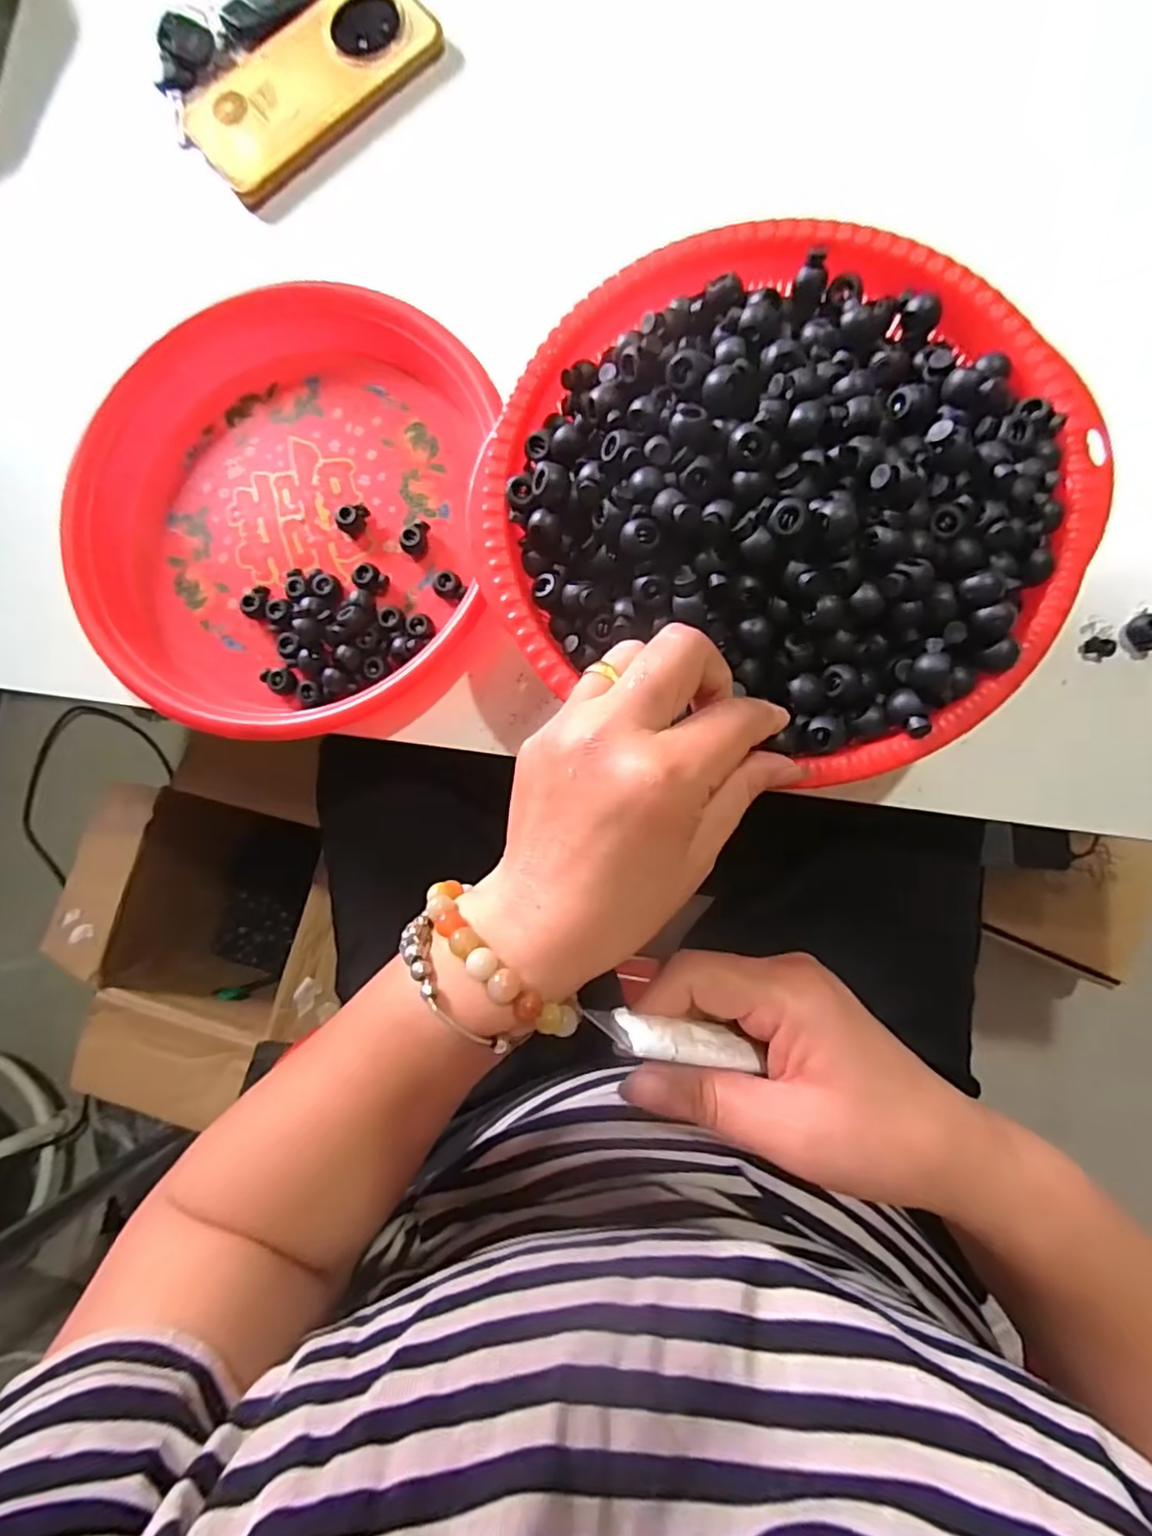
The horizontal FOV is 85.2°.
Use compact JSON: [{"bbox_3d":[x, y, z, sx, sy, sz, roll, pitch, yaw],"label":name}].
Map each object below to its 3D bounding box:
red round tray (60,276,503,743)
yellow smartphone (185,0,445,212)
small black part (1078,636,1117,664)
[{"bbox_3d":[-0.164,-0.145,0.352,0.235,0.031,0.255,3,84,5],"label":"red round tray"},{"bbox_3d":[-0.165,-0.428,0.388,0.158,0.013,0.086,-32,82,1],"label":"yellow smartphone"},{"bbox_3d":[0.265,-0.060,0.317,0.014,0.009,0.011,16,86,6],"label":"small black part"}]

